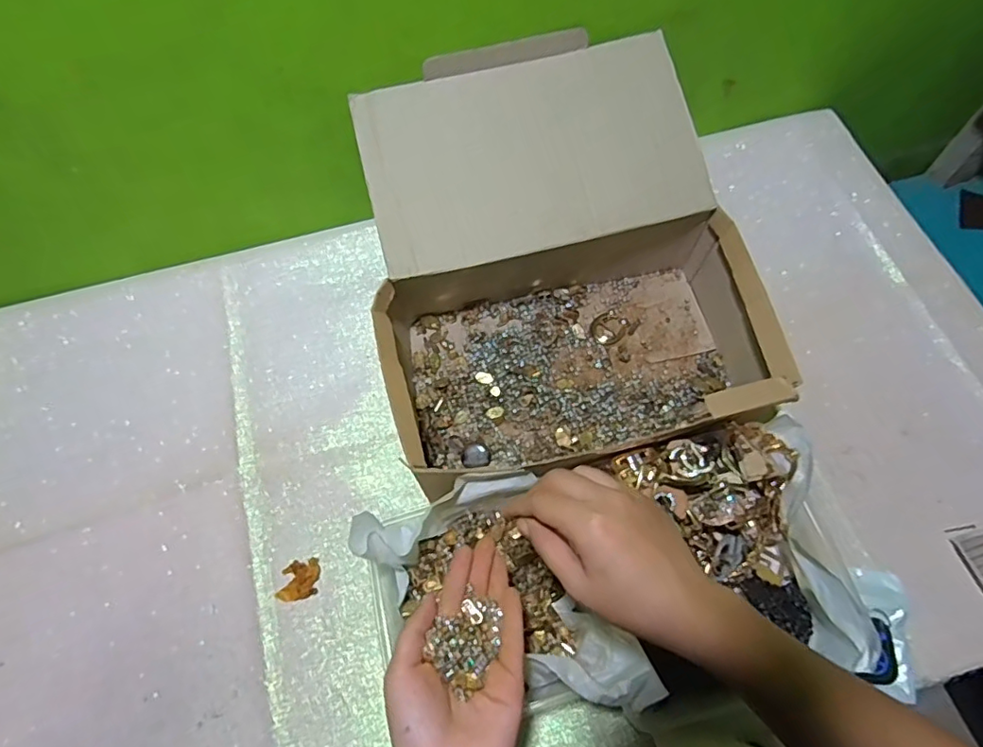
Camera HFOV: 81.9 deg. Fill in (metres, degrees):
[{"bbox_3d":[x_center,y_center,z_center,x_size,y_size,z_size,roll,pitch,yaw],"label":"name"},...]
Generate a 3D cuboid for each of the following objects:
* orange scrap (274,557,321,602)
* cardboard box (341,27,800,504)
[{"bbox_3d":[-0.174,0.187,0.512,0.036,0.004,0.034,-9,66,-2],"label":"orange scrap"},{"bbox_3d":[0.057,-0.098,0.548,0.338,0.159,0.374,-14,66,-4],"label":"cardboard box"}]

